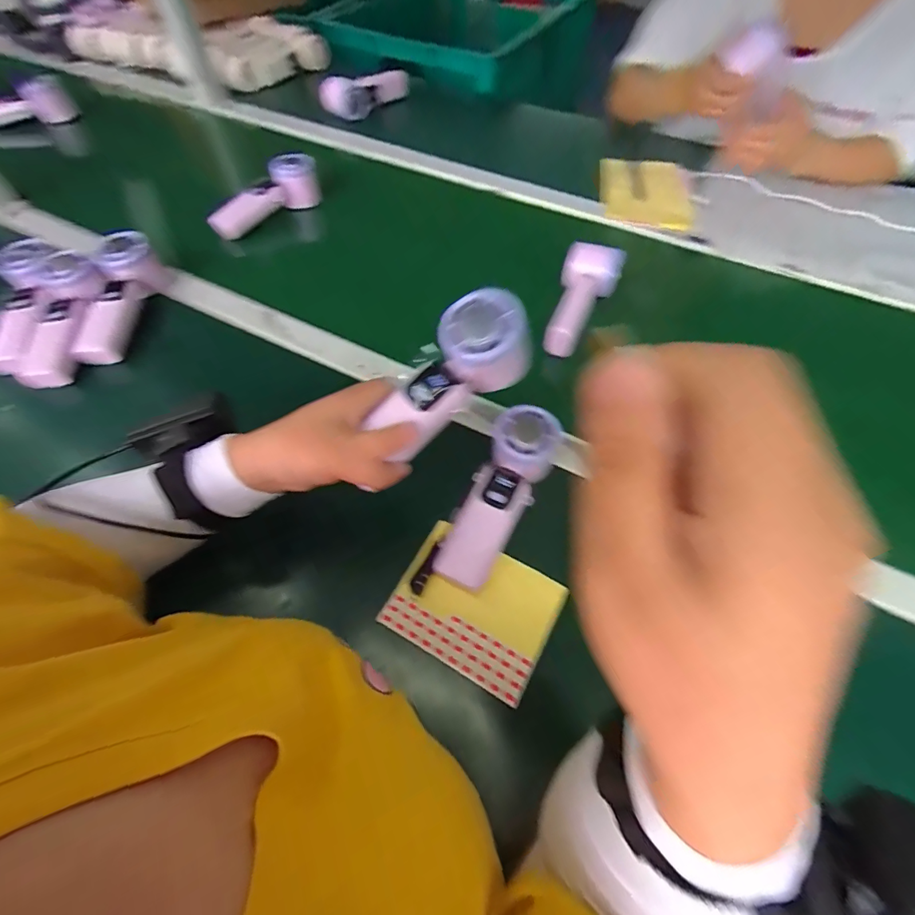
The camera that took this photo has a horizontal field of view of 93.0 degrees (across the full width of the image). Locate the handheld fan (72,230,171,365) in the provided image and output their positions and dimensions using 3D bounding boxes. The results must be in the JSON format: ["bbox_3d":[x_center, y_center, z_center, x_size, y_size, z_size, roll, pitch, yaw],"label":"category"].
[{"bbox_3d":[-0.397,-0.189,0.504,0.052,0.057,0.157,-2,58,-2],"label":"handheld fan"}]

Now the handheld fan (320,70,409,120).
[{"bbox_3d":[-0.178,-0.707,0.846,0.054,0.073,0.192,30,62,17],"label":"handheld fan"}]

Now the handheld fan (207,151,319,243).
[{"bbox_3d":[-0.289,-0.390,0.658,0.178,0.074,0.060,-38,65,-8],"label":"handheld fan"}]

